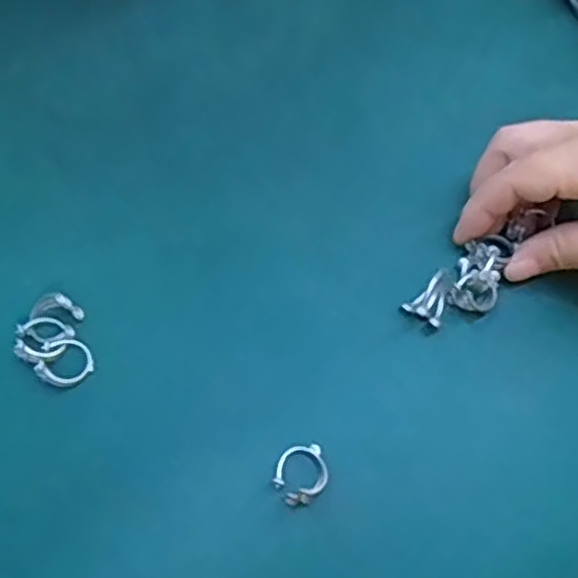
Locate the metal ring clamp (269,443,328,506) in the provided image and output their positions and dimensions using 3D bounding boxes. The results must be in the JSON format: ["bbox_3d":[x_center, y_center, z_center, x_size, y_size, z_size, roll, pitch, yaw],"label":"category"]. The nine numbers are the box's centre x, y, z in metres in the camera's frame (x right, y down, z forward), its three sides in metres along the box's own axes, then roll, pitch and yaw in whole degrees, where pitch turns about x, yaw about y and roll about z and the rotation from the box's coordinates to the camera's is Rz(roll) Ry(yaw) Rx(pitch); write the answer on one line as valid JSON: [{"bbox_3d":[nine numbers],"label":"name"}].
[{"bbox_3d":[0.006,0.078,0.300,0.021,0.016,0.027,43,71,14],"label":"metal ring clamp"}]

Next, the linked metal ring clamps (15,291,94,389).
[{"bbox_3d":[-0.104,0.022,0.313,0.028,0.015,0.042,-13,68,-9],"label":"linked metal ring clamps"}]

